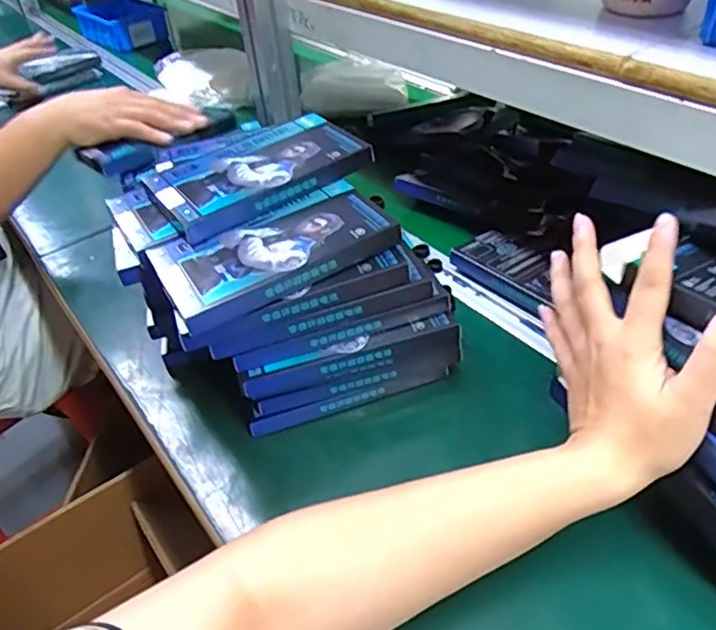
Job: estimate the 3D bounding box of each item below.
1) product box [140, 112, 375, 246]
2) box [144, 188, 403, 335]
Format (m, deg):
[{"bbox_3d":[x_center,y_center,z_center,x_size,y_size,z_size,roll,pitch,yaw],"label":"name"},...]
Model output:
[{"bbox_3d":[-0.081,-0.118,0.504,0.166,0.032,0.097,-26,44,-23],"label":"product box"},{"bbox_3d":[-0.059,-0.047,0.439,0.162,0.025,0.085,-20,42,-17],"label":"box"}]

